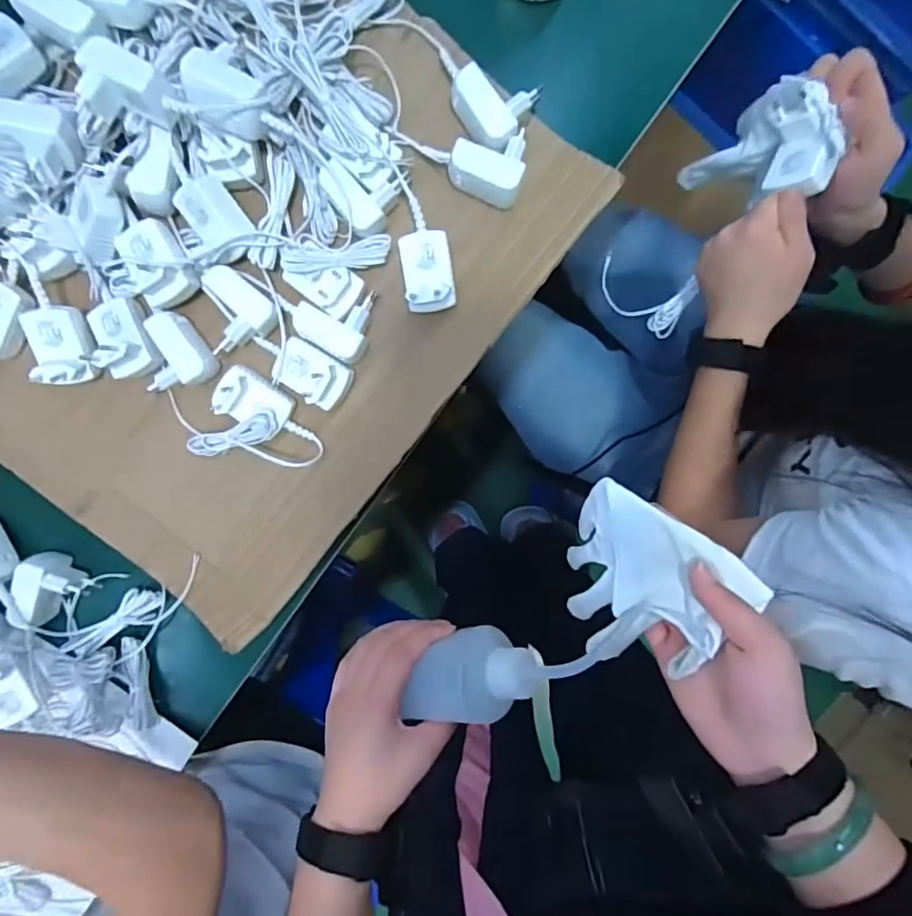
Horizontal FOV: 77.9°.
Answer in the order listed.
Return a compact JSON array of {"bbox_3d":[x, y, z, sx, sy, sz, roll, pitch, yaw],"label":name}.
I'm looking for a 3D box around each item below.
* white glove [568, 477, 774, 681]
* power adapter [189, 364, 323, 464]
[{"bbox_3d":[0.116,0.082,0.365,0.113,0.030,0.104,43,126,29],"label":"white glove"},{"bbox_3d":[-0.166,-0.015,0.478,0.095,0.043,0.088,36,95,-5],"label":"power adapter"}]

